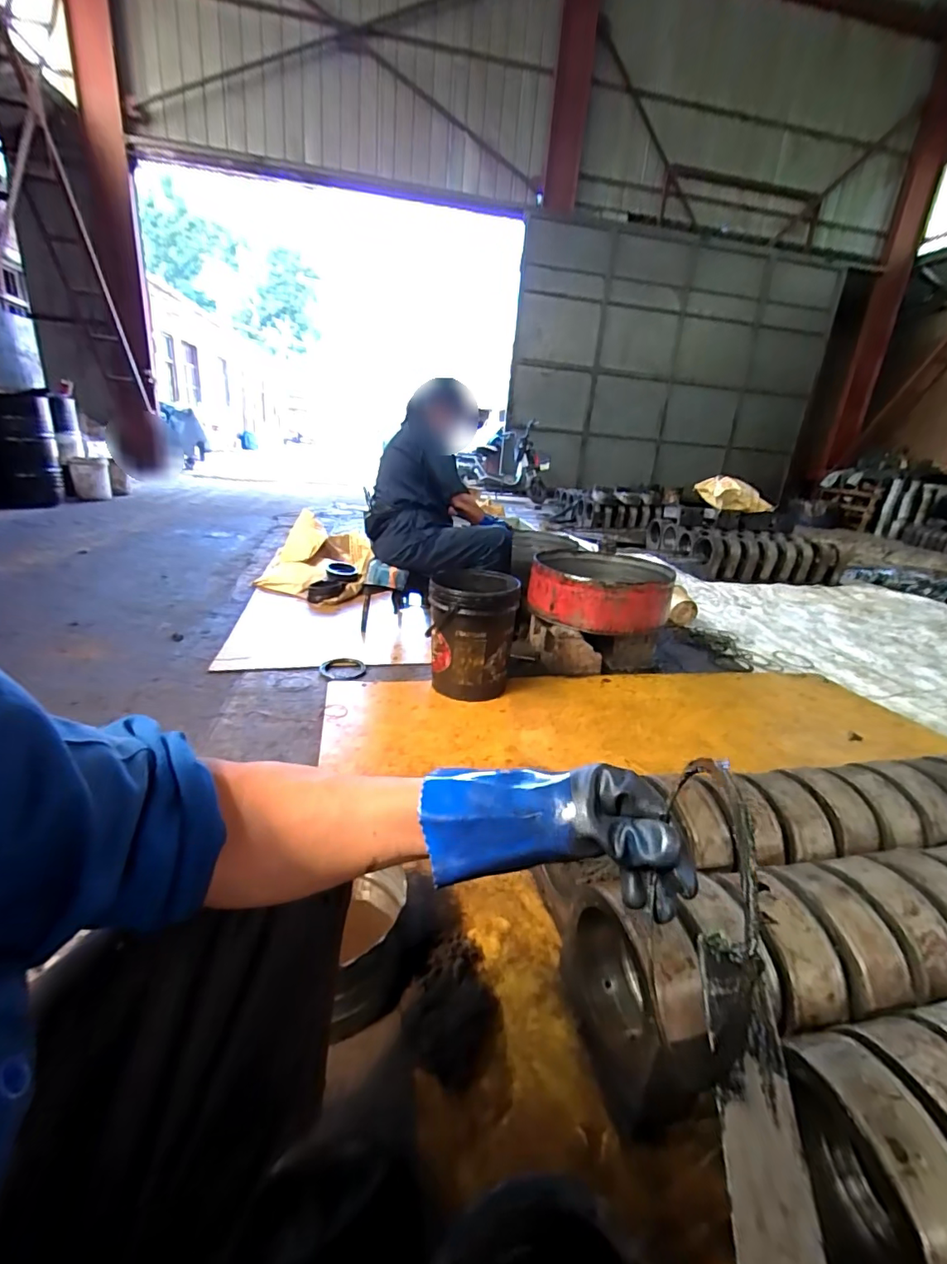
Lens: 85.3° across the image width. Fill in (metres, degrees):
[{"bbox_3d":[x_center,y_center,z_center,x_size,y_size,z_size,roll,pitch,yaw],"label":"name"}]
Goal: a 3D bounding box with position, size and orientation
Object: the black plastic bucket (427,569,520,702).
[{"bbox_3d":[-0.009,0.011,1.848,0.295,0.397,0.335,5,20,1],"label":"black plastic bucket"}]

